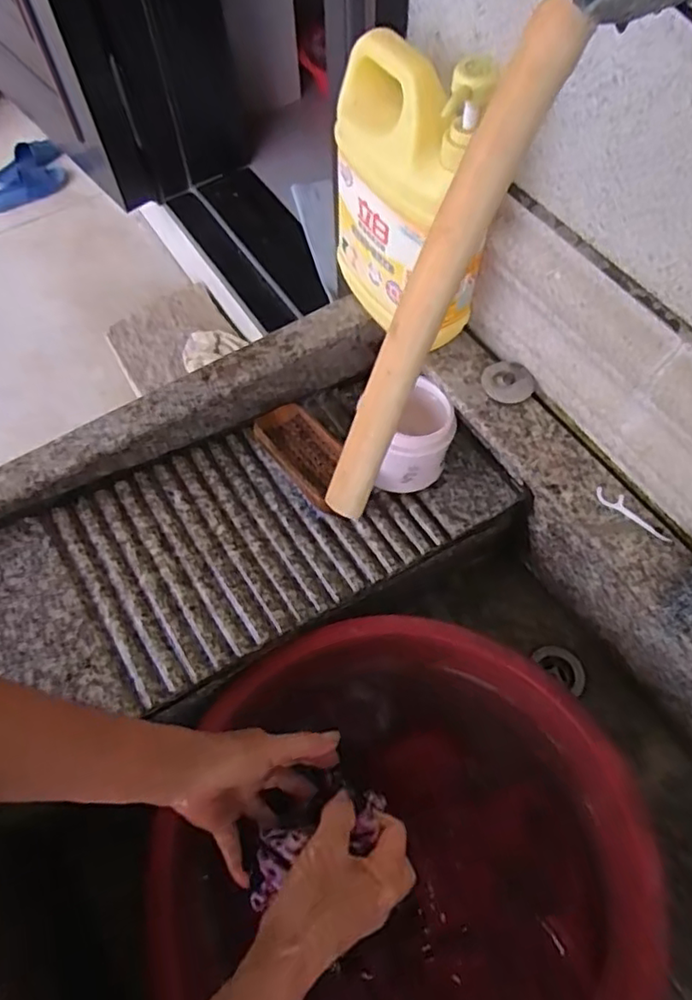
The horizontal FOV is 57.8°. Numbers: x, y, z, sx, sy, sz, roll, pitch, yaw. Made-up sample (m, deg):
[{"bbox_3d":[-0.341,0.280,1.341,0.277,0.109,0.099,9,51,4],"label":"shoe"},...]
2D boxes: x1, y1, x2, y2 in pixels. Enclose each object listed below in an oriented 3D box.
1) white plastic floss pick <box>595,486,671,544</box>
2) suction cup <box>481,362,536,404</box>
[{"bbox_3d":[0.235,0.010,0.513,0.068,0.004,0.017,37,69,19],"label":"white plastic floss pick"},{"bbox_3d":[0.147,-0.107,0.569,0.041,0.012,0.043,-31,65,-14],"label":"suction cup"}]

